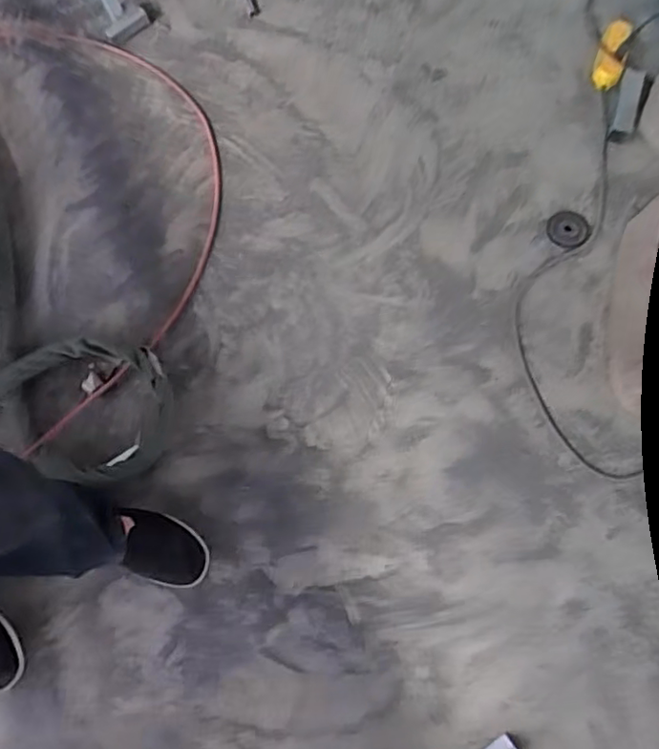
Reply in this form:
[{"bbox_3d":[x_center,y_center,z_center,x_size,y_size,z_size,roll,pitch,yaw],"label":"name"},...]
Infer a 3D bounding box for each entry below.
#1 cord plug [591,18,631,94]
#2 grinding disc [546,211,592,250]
[{"bbox_3d":[0.600,-0.684,1.296,0.057,0.063,0.161,16,76,7],"label":"cord plug"},{"bbox_3d":[0.471,-0.284,1.200,0.080,0.007,0.073,0,85,3],"label":"grinding disc"}]

